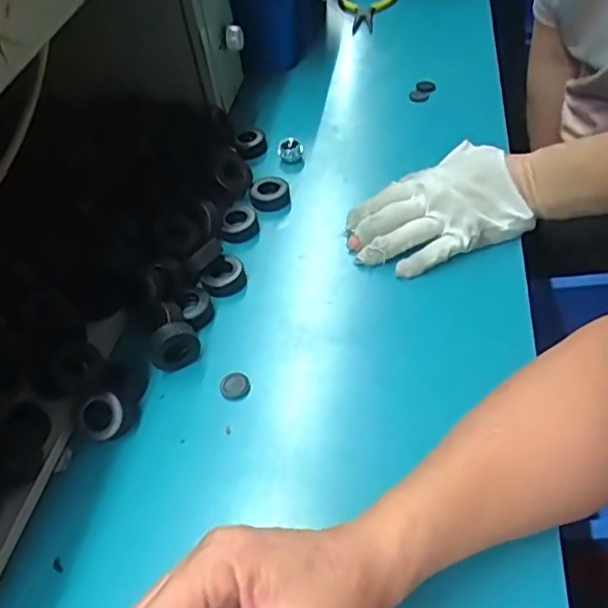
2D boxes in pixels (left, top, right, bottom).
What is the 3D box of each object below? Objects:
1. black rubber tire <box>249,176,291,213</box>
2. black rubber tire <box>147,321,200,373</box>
[{"bbox_3d":[-0.033,-0.107,0.604,0.038,0.019,0.039,-12,46,-5],"label":"black rubber tire"},{"bbox_3d":[-0.097,0.033,0.467,0.037,0.037,0.025,-20,48,-12],"label":"black rubber tire"}]

